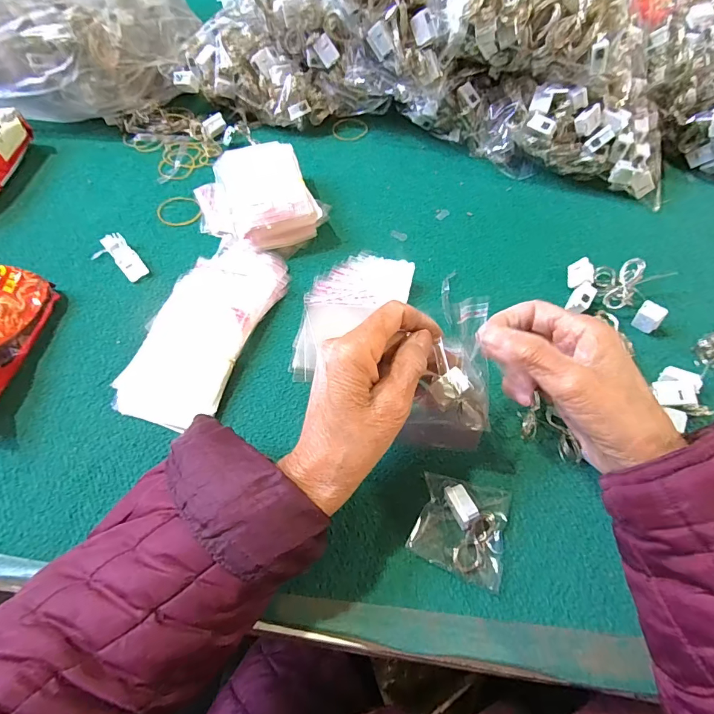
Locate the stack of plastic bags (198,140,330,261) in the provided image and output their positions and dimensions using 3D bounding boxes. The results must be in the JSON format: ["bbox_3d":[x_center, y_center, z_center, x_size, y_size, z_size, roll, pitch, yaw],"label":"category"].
[{"bbox_3d":[-0.097,-0.162,0.411,0.126,0.041,0.122,-17,64,-11],"label":"stack of plastic bags"}]

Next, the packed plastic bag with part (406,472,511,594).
[{"bbox_3d":[0.073,0.116,0.282,0.064,0.021,0.062,16,63,7],"label":"packed plastic bag with part"}]

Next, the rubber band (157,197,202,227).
[{"bbox_3d":[-0.190,-0.156,0.433,0.043,0.004,0.046,1,62,-1],"label":"rubber band"}]

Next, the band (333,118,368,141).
[{"bbox_3d":[-0.008,-0.282,0.505,0.044,0.005,0.037,-5,62,-5],"label":"band"}]

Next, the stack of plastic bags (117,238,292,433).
[{"bbox_3d":[-0.129,-0.029,0.356,0.081,0.021,0.184,19,63,8],"label":"stack of plastic bags"}]

